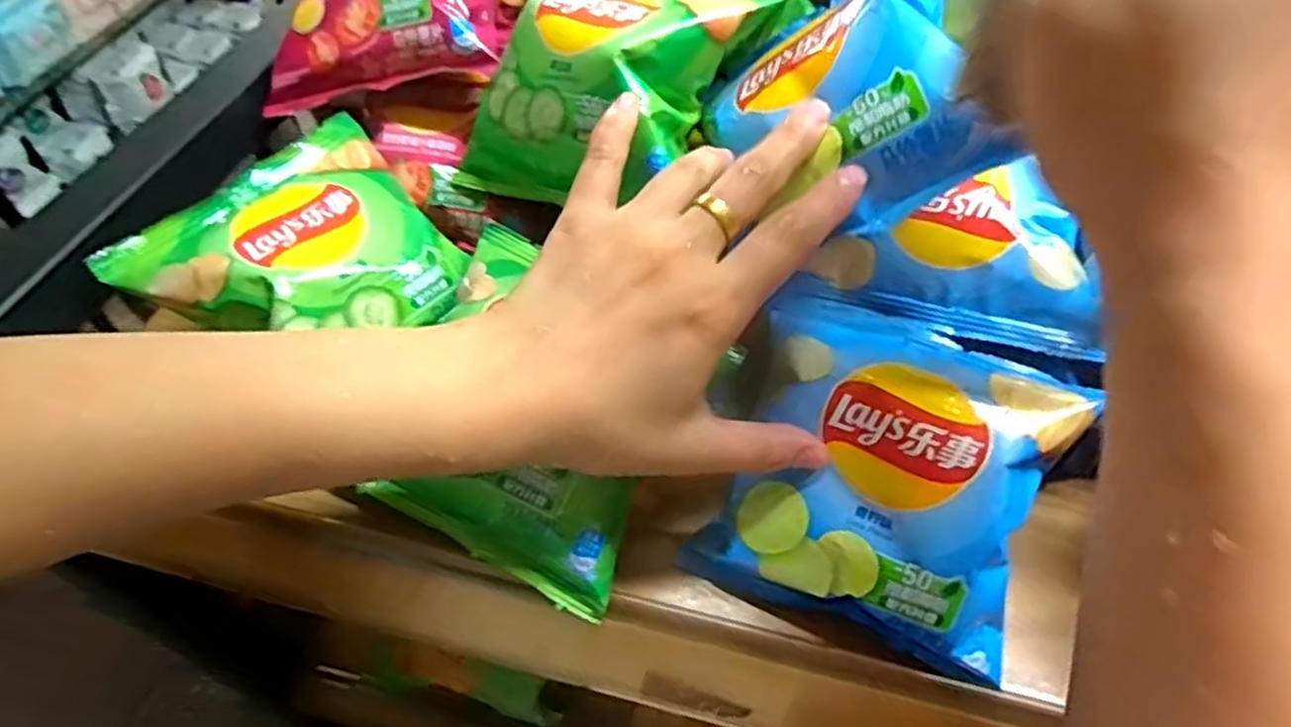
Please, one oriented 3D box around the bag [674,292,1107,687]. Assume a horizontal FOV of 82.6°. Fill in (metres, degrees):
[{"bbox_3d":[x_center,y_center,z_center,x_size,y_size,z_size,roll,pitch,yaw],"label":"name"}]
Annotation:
[{"bbox_3d":[0.087,0.044,0.275,0.111,0.036,0.114,21,94,23],"label":"bag"}]

